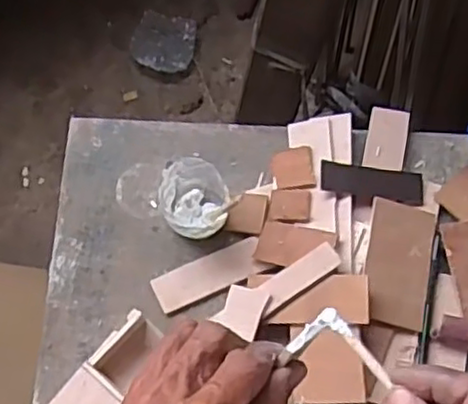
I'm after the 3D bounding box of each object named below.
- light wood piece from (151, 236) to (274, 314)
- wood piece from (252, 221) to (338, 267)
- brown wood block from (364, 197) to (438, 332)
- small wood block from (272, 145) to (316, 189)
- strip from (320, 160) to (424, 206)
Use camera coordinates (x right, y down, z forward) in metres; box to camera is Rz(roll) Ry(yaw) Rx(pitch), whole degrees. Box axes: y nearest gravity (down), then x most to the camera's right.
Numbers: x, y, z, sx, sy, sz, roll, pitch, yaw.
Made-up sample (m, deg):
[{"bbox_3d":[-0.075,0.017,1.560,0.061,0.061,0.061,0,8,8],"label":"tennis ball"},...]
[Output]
[{"bbox_3d":[-0.022,0.068,0.649,0.104,0.005,0.036,-23,74,-7],"label":"light wood piece"},{"bbox_3d":[0.056,0.041,0.638,0.070,0.005,0.039,10,71,19],"label":"wood piece"},{"bbox_3d":[0.150,0.055,0.634,0.061,0.010,0.112,12,73,3],"label":"brown wood block"},{"bbox_3d":[0.058,-0.032,0.674,0.041,0.004,0.044,-10,68,16],"label":"small wood block"},{"bbox_3d":[0.131,-0.018,0.664,0.100,0.007,0.032,7,74,-9],"label":"strip"}]

